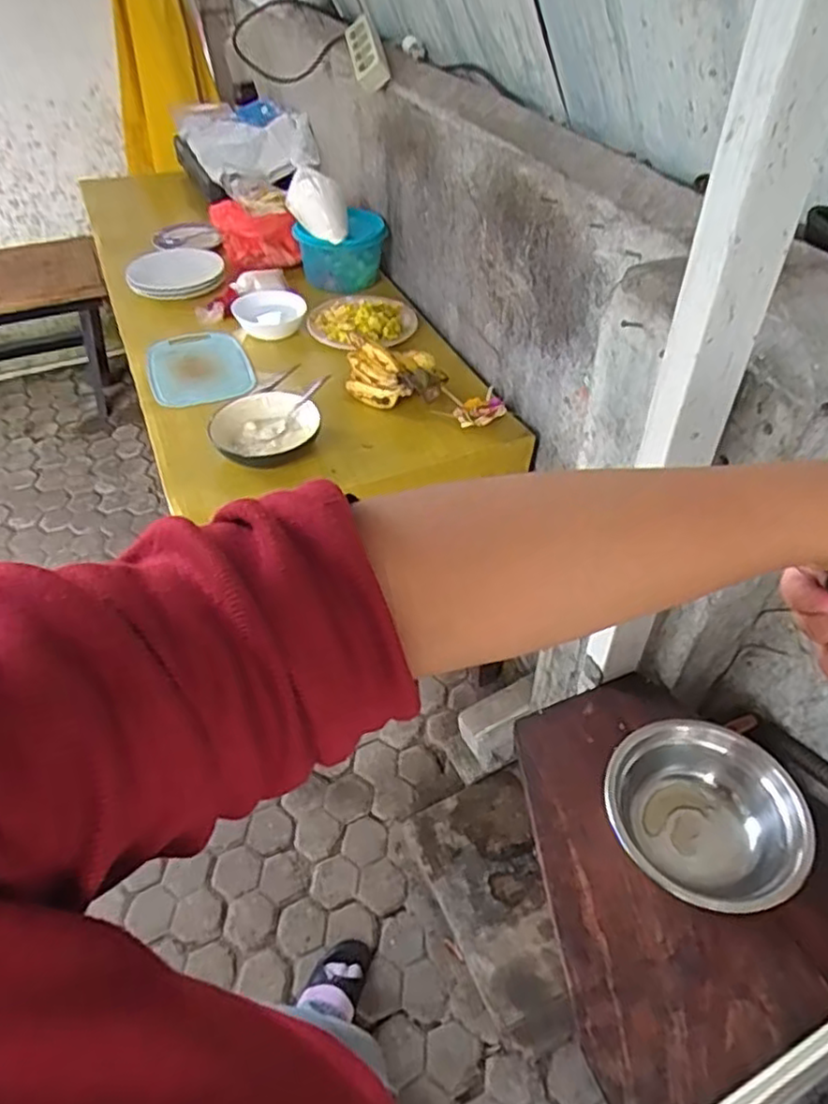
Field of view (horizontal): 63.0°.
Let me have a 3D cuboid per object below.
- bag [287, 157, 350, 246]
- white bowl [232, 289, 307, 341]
[{"bbox_3d":[-0.200,-0.719,1.378,0.119,0.135,0.118,-3,47,-3],"label":"bag"},{"bbox_3d":[-0.291,-0.481,1.369,0.136,0.057,0.136,0,47,0],"label":"white bowl"}]

